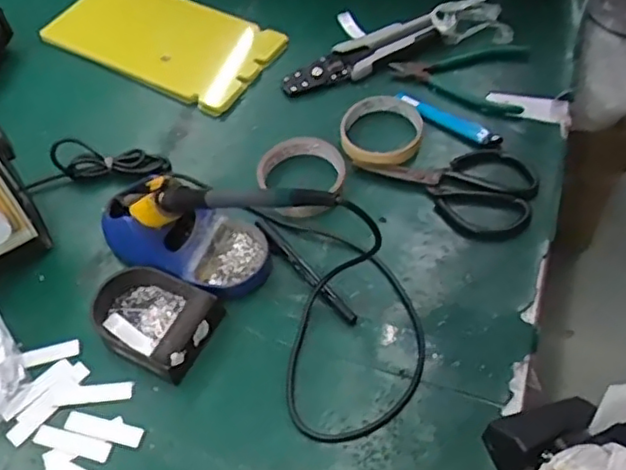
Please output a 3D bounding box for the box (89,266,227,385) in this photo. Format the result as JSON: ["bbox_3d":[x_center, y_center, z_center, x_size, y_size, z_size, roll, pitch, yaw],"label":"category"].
[{"bbox_3d":[-0.140,0.071,0.563,0.107,0.035,0.078,21,60,17],"label":"box"}]

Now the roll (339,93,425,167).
[{"bbox_3d":[0.071,-0.113,0.675,0.083,0.027,0.089,-2,56,3],"label":"roll"}]

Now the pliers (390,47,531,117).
[{"bbox_3d":[0.162,-0.172,0.720,0.145,0.025,0.087,4,57,6],"label":"pliers"}]

